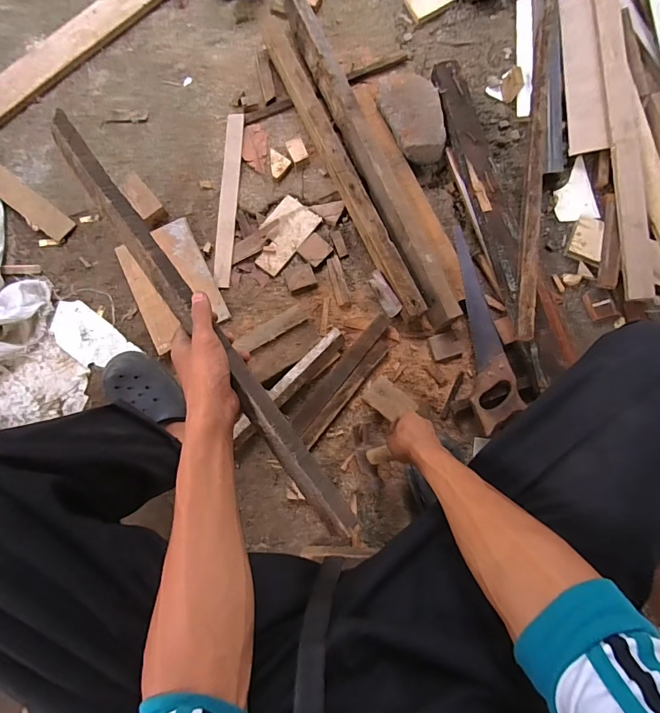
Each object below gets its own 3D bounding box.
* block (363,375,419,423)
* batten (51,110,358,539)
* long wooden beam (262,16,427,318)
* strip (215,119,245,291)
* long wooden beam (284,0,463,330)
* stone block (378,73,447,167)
[{"bbox_3d":[0.119,0.089,0.793,0.095,0.016,0.059,40,81,8],"label":"block"},{"bbox_3d":[-0.158,-0.056,0.444,0.034,0.018,0.579,-37,81,-7],"label":"batten"},{"bbox_3d":[0.013,-0.445,0.922,0.052,0.073,0.812,-23,79,-4],"label":"long wooden beam"},{"bbox_3d":[-0.237,-0.371,0.937,0.044,0.013,0.436,2,79,1],"label":"strip"},{"bbox_3d":[0.086,-0.475,0.930,0.084,0.087,0.886,-21,79,-4],"label":"long wooden beam"},{"bbox_3d":[0.186,-0.553,0.917,0.123,0.059,0.219,-10,79,-2],"label":"stone block"}]

